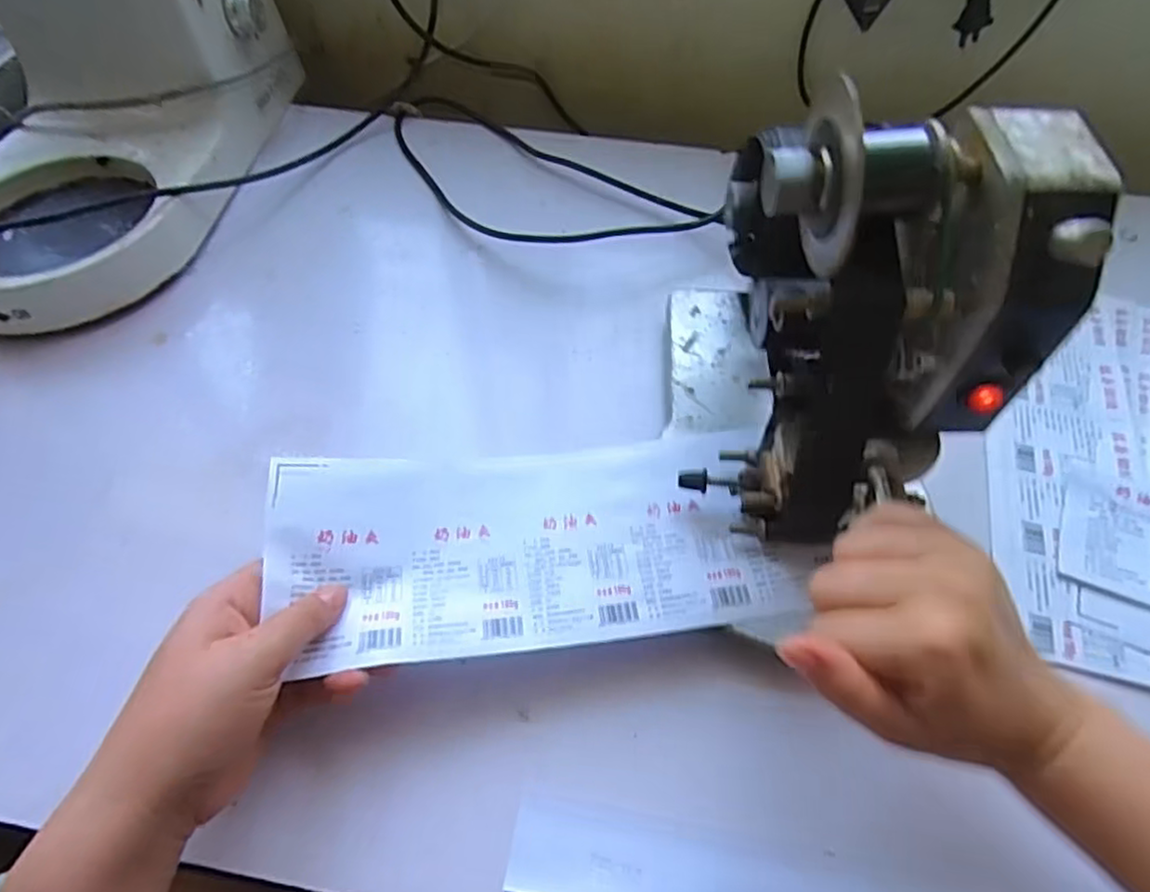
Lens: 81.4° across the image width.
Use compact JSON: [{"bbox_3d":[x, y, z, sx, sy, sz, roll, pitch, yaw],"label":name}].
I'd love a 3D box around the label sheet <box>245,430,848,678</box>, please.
[{"bbox_3d":[-0.018,0.045,0.359,0.269,0.026,0.121,-5,54,-7],"label":"label sheet"}]

